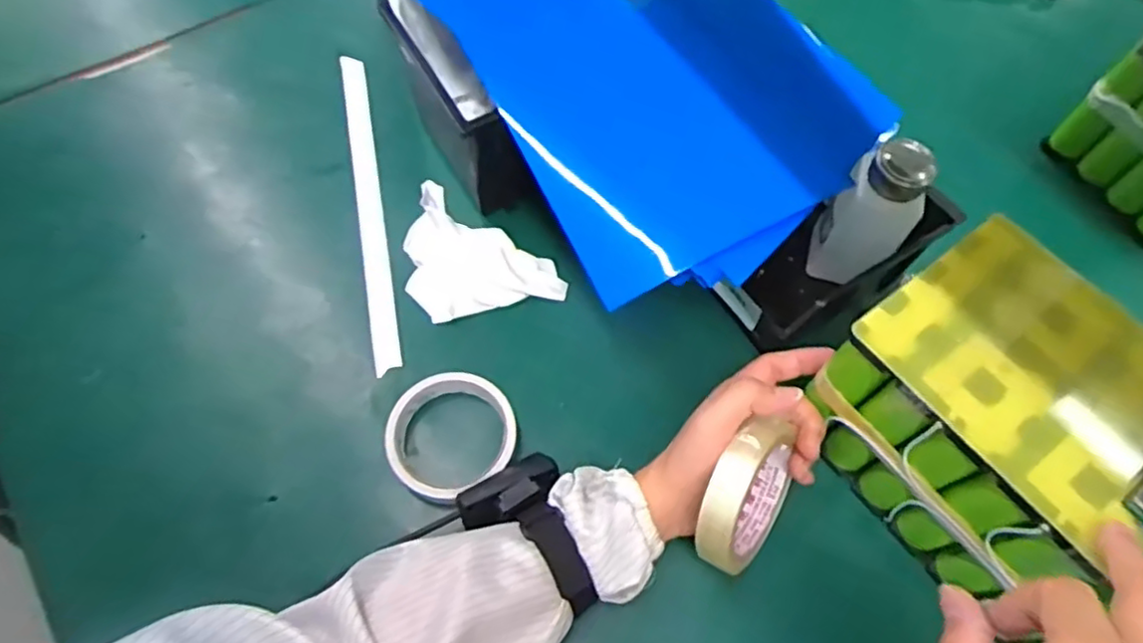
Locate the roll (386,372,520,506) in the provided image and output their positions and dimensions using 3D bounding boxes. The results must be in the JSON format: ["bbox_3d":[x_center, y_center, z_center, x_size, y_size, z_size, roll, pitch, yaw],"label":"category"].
[{"bbox_3d":[-0.089,0.080,0.485,0.093,0.029,0.090,0,63,-1],"label":"roll"}]

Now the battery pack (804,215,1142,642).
[{"bbox_3d":[0.292,0.093,0.399,0.141,0.151,0.268,-30,67,-16],"label":"battery pack"}]

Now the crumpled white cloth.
[{"bbox_3d":[-0.090,-0.048,0.551,0.155,0.029,0.096,34,67,15],"label":"crumpled white cloth"}]

